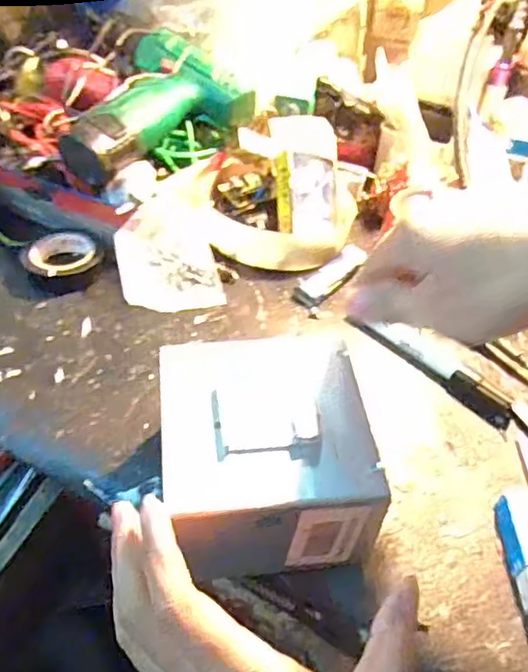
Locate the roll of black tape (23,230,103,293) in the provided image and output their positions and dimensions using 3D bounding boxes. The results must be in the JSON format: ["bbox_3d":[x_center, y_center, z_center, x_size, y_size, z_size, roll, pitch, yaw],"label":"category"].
[{"bbox_3d":[-0.163,-0.065,0.505,0.062,0.021,0.063,3,45,-3],"label":"roll of black tape"}]

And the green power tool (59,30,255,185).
[{"bbox_3d":[-0.105,-0.202,0.539,0.110,0.055,0.177,37,53,27],"label":"green power tool"}]

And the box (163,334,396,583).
[{"bbox_3d":[0.000,0.064,0.342,0.107,0.067,0.117,-4,46,-9],"label":"box"}]

